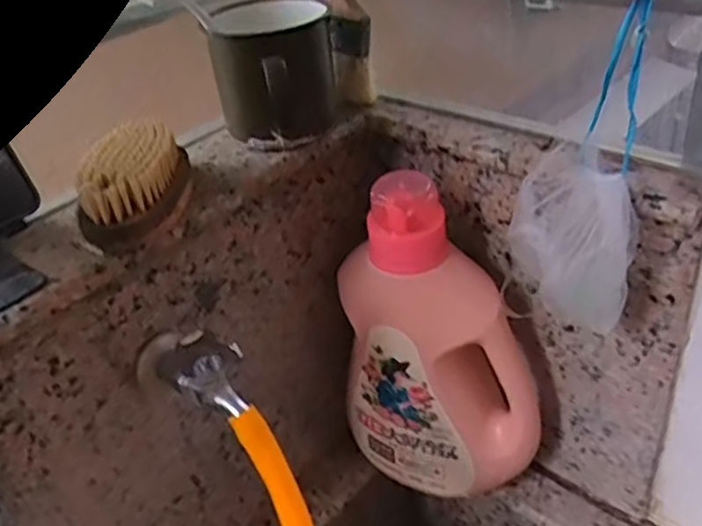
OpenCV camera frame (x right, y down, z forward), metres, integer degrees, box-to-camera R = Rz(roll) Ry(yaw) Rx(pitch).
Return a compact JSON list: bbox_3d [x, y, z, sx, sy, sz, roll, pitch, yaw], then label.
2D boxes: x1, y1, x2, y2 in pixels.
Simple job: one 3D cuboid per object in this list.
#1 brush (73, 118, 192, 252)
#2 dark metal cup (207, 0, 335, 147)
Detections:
[{"bbox_3d":[-0.143,-0.055,0.468,0.059,0.039,0.105,-7,34,2],"label":"brush"},{"bbox_3d":[-0.056,-0.146,0.537,0.093,0.089,0.102,-11,34,-5],"label":"dark metal cup"}]

